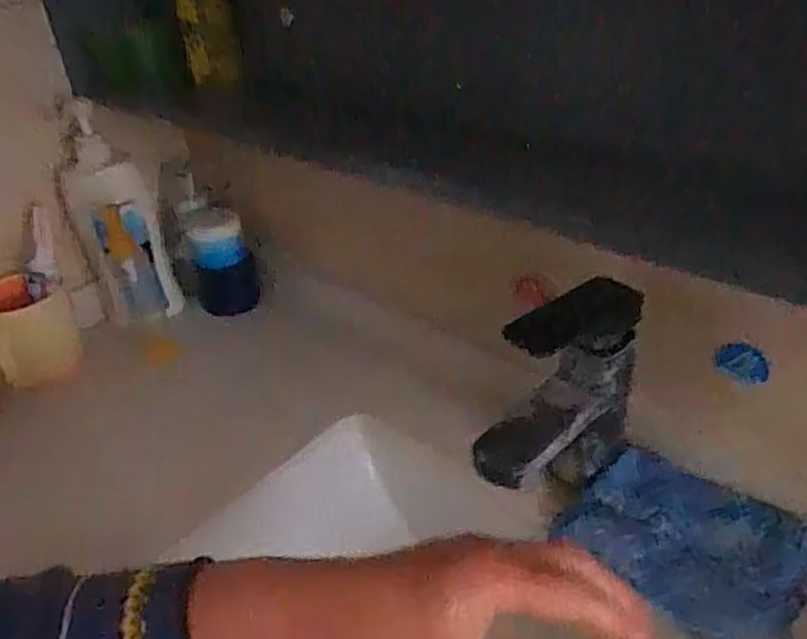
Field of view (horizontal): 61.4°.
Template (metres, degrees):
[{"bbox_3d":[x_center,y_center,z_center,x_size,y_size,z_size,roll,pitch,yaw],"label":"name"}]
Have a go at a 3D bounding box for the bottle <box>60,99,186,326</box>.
[{"bbox_3d":[-0.289,-0.090,0.694,0.081,0.220,0.059,-18,36,-19],"label":"bottle"}]

